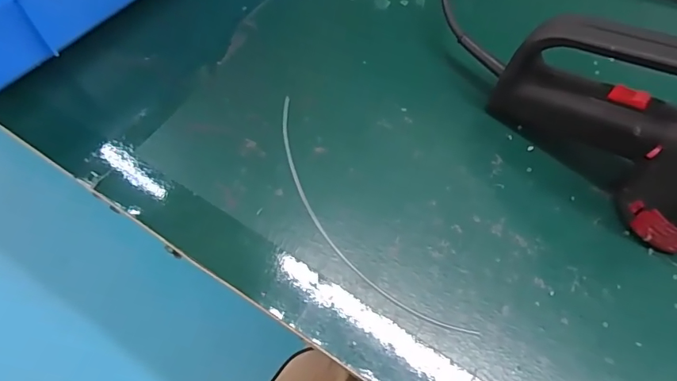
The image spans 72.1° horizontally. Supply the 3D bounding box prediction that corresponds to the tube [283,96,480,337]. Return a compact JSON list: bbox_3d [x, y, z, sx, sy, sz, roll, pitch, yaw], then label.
[{"bbox_3d":[0.007,0.020,0.321,0.043,0.004,0.216,-34,71,-15],"label":"tube"}]

